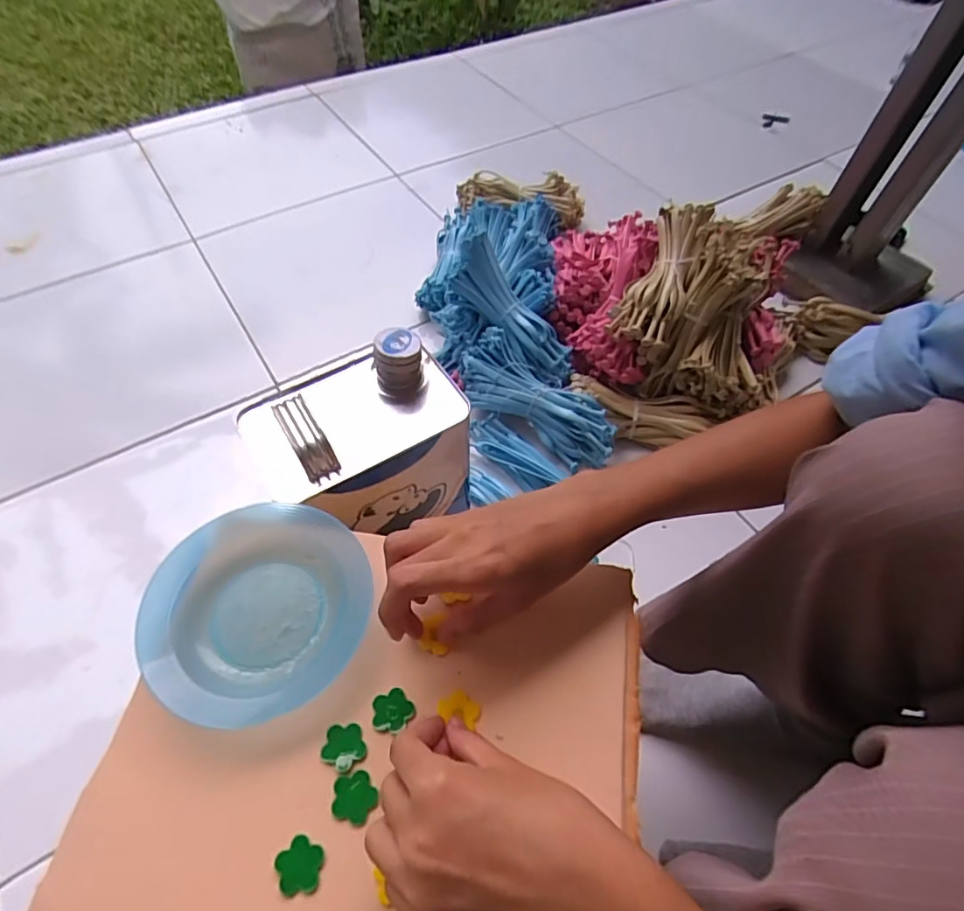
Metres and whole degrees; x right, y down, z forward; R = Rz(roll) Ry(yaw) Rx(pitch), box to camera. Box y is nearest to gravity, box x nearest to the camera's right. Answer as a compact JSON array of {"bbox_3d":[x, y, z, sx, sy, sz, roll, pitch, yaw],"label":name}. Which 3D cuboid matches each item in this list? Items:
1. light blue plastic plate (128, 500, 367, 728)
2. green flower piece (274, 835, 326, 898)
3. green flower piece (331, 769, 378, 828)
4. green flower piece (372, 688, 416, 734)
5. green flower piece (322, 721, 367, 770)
[{"bbox_3d":[-0.134,0.092,0.329,0.126,0.019,0.126,1,56,-1],"label":"light blue plastic plate"},{"bbox_3d":[-0.090,0.202,0.268,0.023,0.004,0.023,1,56,-1],"label":"green flower piece"},{"bbox_3d":[-0.067,0.179,0.285,0.023,0.004,0.023,1,56,-1],"label":"green flower piece"},{"bbox_3d":[-0.051,0.144,0.308,0.023,0.004,0.022,1,56,-1],"label":"green flower piece"},{"bbox_3d":[-0.076,0.159,0.298,0.023,0.004,0.022,1,56,-1],"label":"green flower piece"}]

